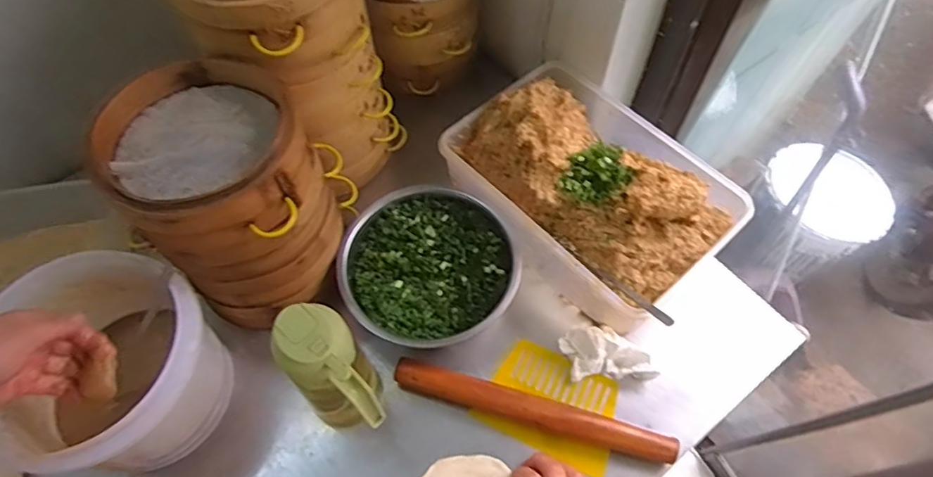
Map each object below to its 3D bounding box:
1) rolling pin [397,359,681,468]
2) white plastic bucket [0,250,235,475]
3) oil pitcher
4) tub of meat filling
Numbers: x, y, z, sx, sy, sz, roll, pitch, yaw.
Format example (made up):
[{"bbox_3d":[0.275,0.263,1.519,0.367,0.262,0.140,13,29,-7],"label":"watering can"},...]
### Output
[{"bbox_3d":[0.067,0.179,0.588,0.291,0.034,0.030,14,61,8],"label":"rolling pin"},{"bbox_3d":[-0.333,0.122,0.546,0.189,0.150,0.173,0,60,0],"label":"white plastic bucket"},{"bbox_3d":[-0.121,0.135,0.529,0.071,0.175,0.093,-37,67,-19],"label":"oil pitcher"},{"bbox_3d":[0.148,-0.061,0.684,0.224,0.108,0.315,-37,67,-19],"label":"tub of meat filling"}]

